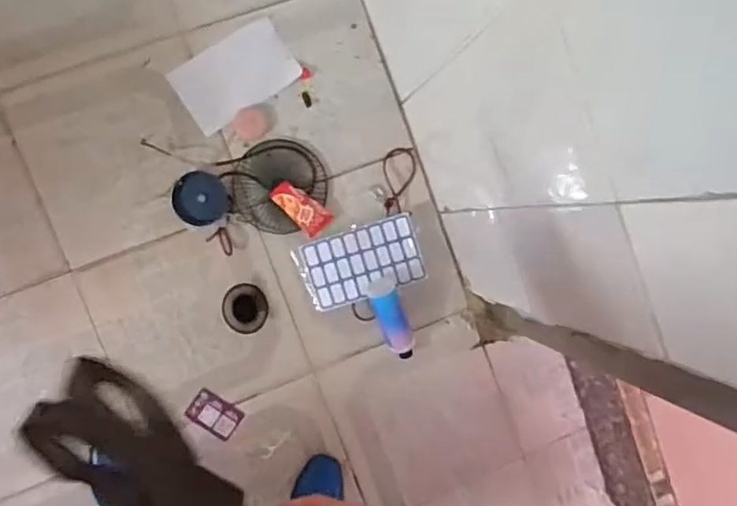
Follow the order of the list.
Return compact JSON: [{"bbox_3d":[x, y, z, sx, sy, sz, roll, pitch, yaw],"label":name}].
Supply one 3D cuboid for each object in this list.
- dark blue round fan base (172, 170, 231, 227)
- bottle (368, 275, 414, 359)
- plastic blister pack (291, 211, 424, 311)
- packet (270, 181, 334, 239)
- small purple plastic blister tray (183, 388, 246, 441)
[{"bbox_3d":[-0.268,-0.086,0.968,0.089,0.016,0.084,6,93,-9],"label":"dark blue round fan base"},{"bbox_3d":[0.045,0.112,1.014,0.052,0.054,0.146,-22,97,-7],"label":"bottle"},{"bbox_3d":[-0.007,0.014,1.013,0.201,0.027,0.113,-19,96,-7],"label":"plastic blister pack"},{"bbox_3d":[-0.110,-0.075,0.996,0.050,0.013,0.102,-45,99,-4],"label":"packet"},{"bbox_3d":[-0.255,0.268,0.997,0.086,0.007,0.059,35,84,-9],"label":"small purple plastic blister tray"}]

